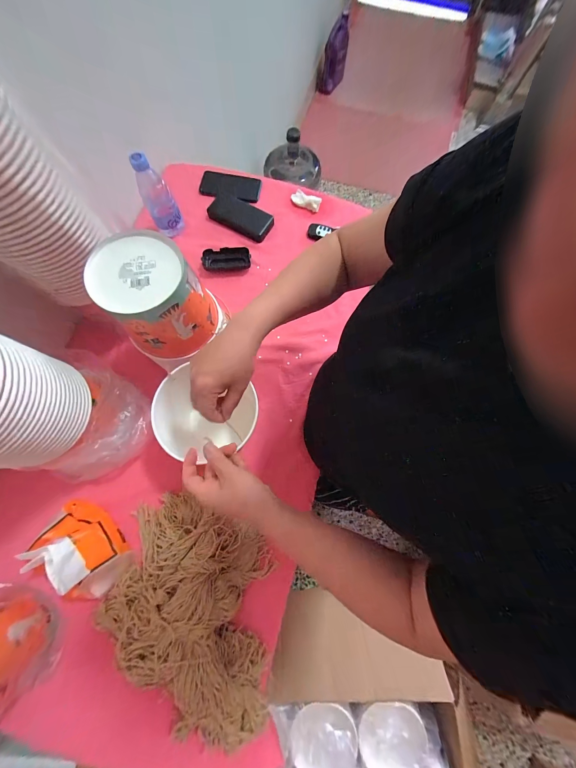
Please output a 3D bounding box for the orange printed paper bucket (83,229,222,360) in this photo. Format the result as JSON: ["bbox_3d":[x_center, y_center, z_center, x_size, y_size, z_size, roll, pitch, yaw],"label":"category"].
[{"bbox_3d":[-0.206,-0.131,0.418,0.128,0.136,0.136,0,76,-1],"label":"orange printed paper bucket"}]

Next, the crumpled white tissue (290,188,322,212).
[{"bbox_3d":[0.047,-0.478,0.690,0.077,0.027,0.028,21,76,4],"label":"crumpled white tissue"}]

